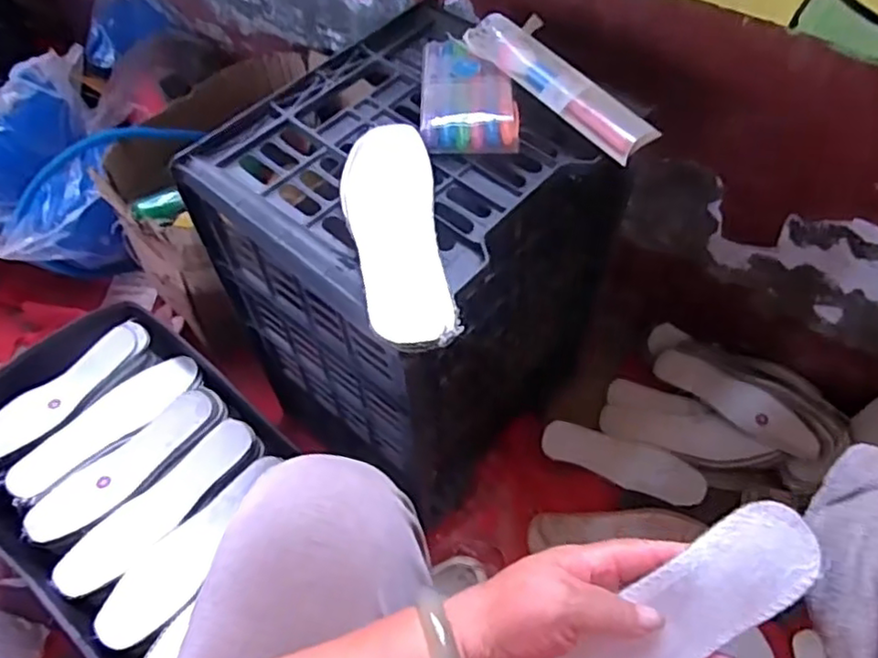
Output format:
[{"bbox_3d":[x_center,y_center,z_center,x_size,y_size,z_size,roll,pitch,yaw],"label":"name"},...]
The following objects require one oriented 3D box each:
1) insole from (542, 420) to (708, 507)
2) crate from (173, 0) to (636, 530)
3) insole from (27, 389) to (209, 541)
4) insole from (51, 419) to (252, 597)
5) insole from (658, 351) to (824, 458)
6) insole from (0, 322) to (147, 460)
[{"bbox_3d":[0.242,0.177,0.872,0.210,0.011,0.061,17,84,8],"label":"insole"},{"bbox_3d":[-0.020,-0.043,0.749,0.279,0.436,0.329,34,63,21],"label":"crate"},{"bbox_3d":[-0.355,0.150,0.744,0.069,0.011,0.219,38,64,23],"label":"insole"},{"bbox_3d":[-0.300,0.187,0.709,0.075,0.025,0.231,34,63,21],"label":"insole"},{"bbox_3d":[0.391,0.095,0.874,0.216,0.057,0.014,36,22,23],"label":"insole"},{"bbox_3d":[-0.459,0.075,0.800,0.059,0.023,0.229,37,64,23],"label":"insole"}]

